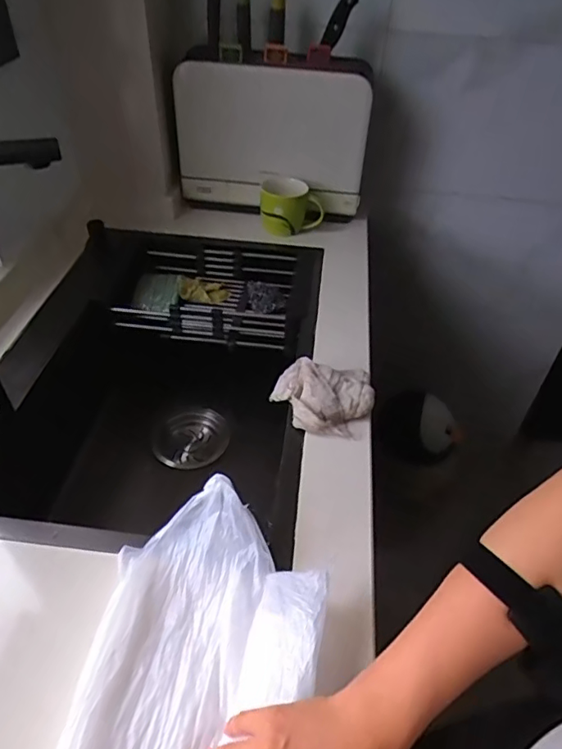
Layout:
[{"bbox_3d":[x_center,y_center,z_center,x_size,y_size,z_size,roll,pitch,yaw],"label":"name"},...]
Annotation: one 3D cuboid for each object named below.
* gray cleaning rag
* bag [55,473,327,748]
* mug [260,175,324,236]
[{"bbox_3d":[0.057,0.029,0.720,0.135,0.038,0.116,7,43,4],"label":"gray cleaning rag"},{"bbox_3d":[-0.080,0.302,0.395,0.189,0.058,0.453,6,44,4],"label":"bag"},{"bbox_3d":[0.023,-0.345,1.109,0.121,0.118,0.085,12,44,10],"label":"mug"}]

